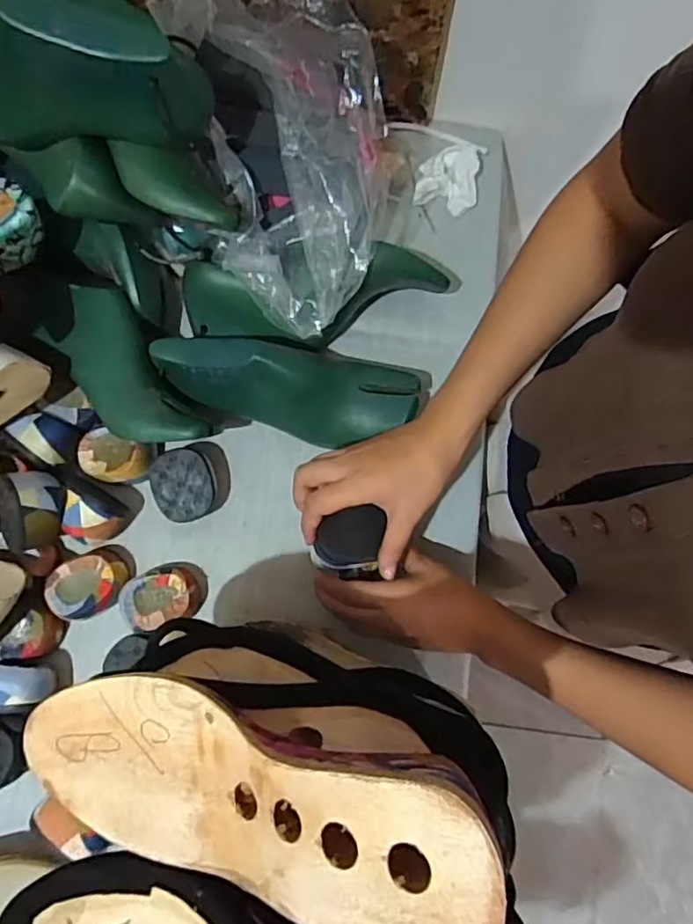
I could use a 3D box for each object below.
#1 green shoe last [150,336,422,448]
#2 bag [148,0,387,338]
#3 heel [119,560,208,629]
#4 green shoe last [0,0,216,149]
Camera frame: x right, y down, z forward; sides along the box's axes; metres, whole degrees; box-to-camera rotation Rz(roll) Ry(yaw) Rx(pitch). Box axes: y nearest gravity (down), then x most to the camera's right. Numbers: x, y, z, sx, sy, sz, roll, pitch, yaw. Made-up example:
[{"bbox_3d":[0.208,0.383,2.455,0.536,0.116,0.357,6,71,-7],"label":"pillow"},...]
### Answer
[{"bbox_3d":[-0.049,-0.065,0.517,0.215,0.065,0.076,9,80,-11],"label":"green shoe last"},{"bbox_3d":[-0.045,-0.251,0.466,0.145,0.151,0.257,-11,80,-2],"label":"bag"},{"bbox_3d":[-0.155,0.112,0.519,0.063,0.040,0.050,-17,80,-3],"label":"heel"},{"bbox_3d":[-0.215,-0.276,0.416,0.242,0.103,0.076,16,80,3],"label":"green shoe last"}]

